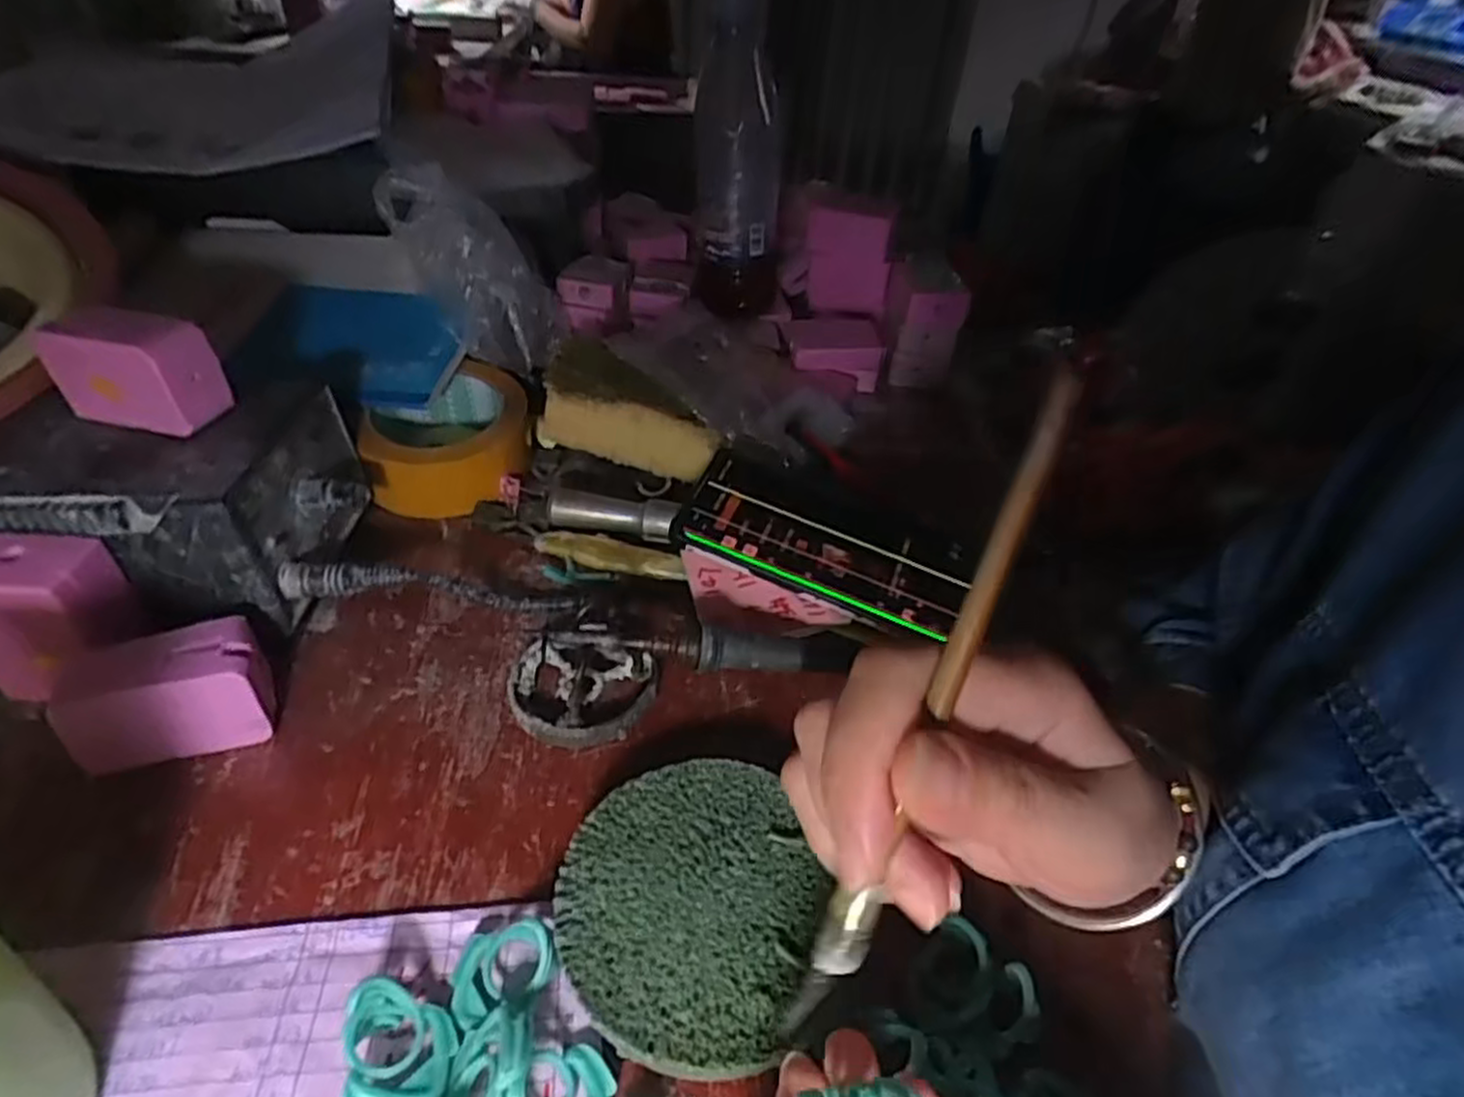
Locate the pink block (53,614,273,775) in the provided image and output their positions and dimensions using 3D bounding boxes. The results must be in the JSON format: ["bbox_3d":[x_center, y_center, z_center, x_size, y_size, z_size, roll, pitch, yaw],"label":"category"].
[{"bbox_3d":[-0.234,0.062,0.327,0.070,0.045,0.034,-10,43,-18],"label":"pink block"}]

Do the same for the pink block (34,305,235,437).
[{"bbox_3d":[-0.276,-0.083,0.360,0.070,0.050,0.028,14,41,9],"label":"pink block"}]

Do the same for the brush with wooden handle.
[{"bbox_3d":[0.045,0.036,0.171,0.010,0.155,0.005,22,4,19],"label":"brush with wooden handle"}]

